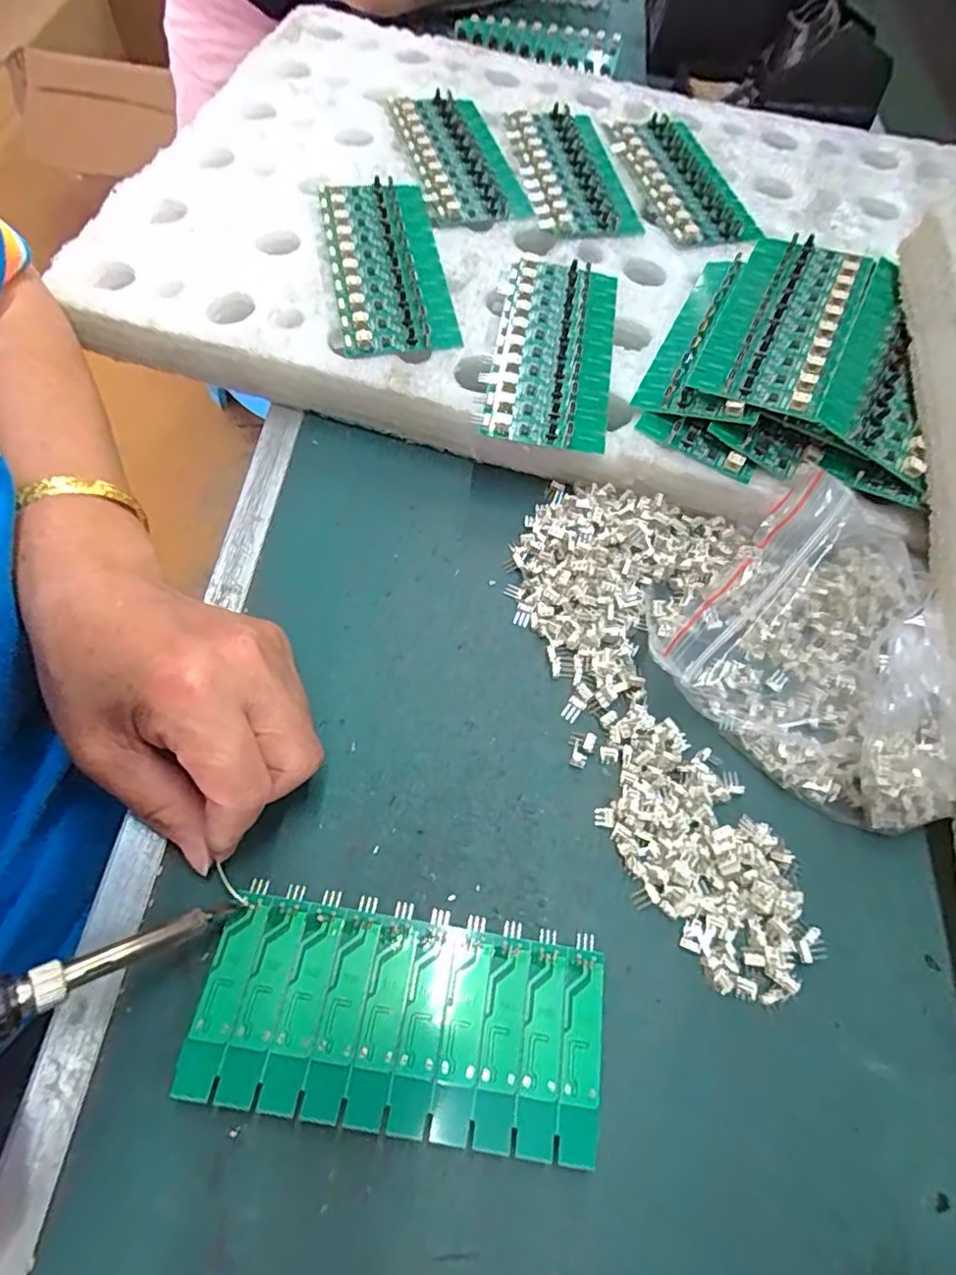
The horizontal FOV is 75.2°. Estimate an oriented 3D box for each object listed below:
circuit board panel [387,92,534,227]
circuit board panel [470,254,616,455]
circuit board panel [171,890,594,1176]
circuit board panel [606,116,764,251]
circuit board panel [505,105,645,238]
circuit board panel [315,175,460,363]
[{"bbox_3d":[-0.015,-0.317,0.405,0.061,0.009,0.141,-13,65,-10],"label":"circuit board panel"},{"bbox_3d":[0.039,-0.160,0.334,0.066,0.007,0.137,9,63,1],"label":"circuit board panel"},{"bbox_3d":[-0.026,0.134,0.218,0.136,0.013,0.062,9,63,1],"label":"circuit board panel"},{"bbox_3d":[0.134,-0.309,0.412,0.066,0.008,0.139,-8,64,-8],"label":"circuit board panel"},{"bbox_3d":[0.061,-0.312,0.409,0.065,0.007,0.137,-6,64,-7],"label":"circuit board panel"},{"bbox_3d":[-0.052,-0.213,0.350,0.061,0.012,0.137,-9,64,-9],"label":"circuit board panel"}]

